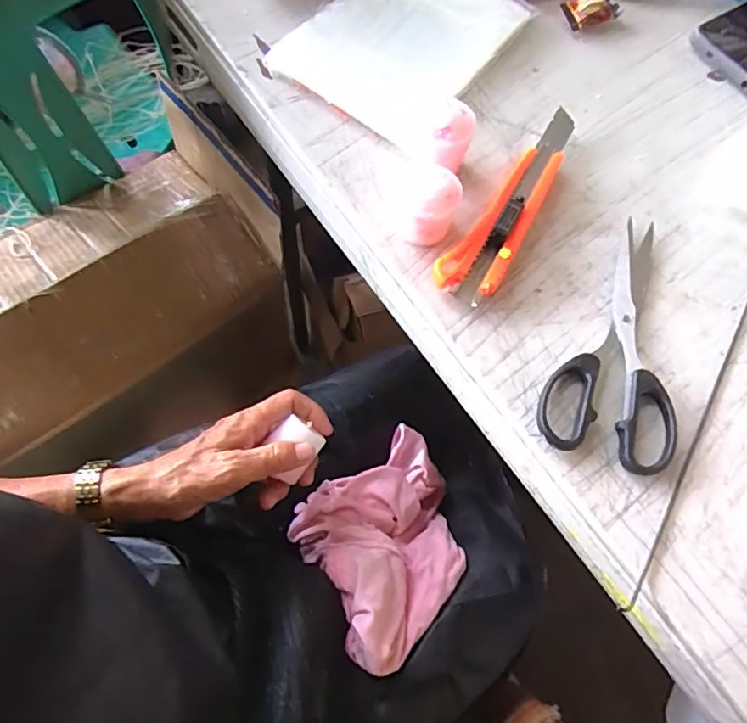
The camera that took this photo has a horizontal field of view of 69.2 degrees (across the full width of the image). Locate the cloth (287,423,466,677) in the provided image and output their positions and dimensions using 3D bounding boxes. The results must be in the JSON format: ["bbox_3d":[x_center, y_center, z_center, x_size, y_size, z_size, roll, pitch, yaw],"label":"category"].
[{"bbox_3d":[0.016,0.146,0.445,0.141,0.075,0.149,-29,74,-13],"label":"cloth"}]

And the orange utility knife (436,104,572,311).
[{"bbox_3d":[0.094,-0.110,0.368,0.037,0.015,0.164,30,71,8],"label":"orange utility knife"}]

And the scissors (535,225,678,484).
[{"bbox_3d":[0.161,-0.012,0.340,0.076,0.012,0.165,24,70,6],"label":"scissors"}]

